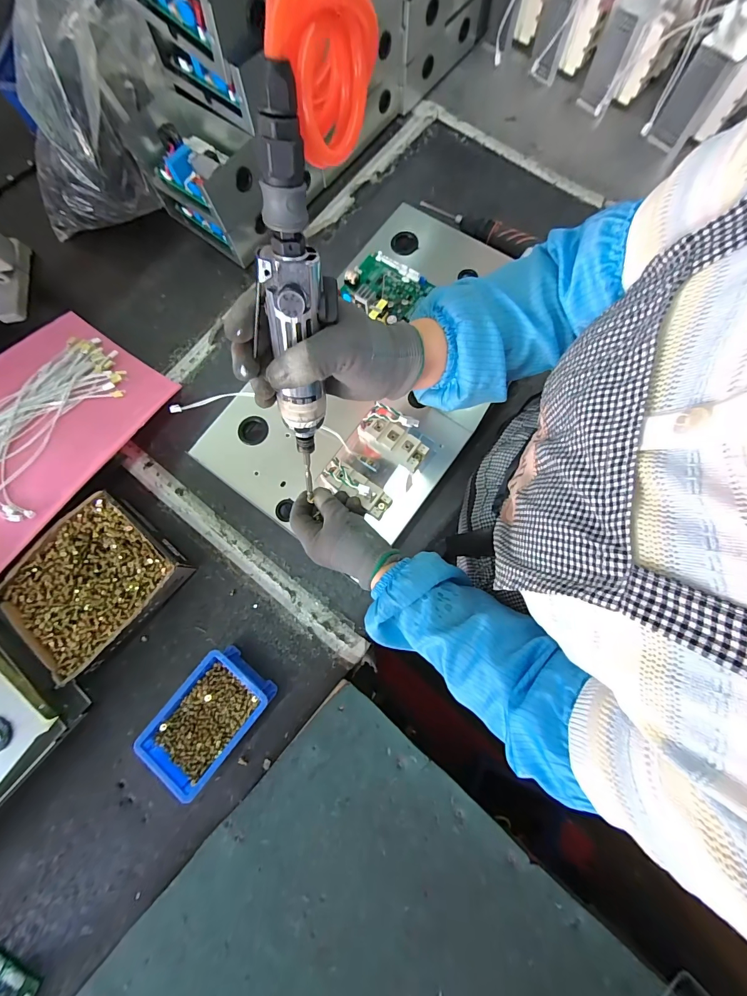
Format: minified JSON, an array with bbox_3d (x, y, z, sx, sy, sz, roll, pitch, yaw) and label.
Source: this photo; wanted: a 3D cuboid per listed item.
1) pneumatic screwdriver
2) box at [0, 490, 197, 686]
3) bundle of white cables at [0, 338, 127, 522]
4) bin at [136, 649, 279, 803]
[{"bbox_3d":[-0.054,-0.111,0.282,0.037,0.282,0.034,14,53,5],"label":"pneumatic screwdriver"},{"bbox_3d":[-0.388,0.117,0.513,0.180,0.052,0.203,39,84,8],"label":"box"},{"bbox_3d":[-0.534,-0.099,0.550,0.218,0.038,0.366,31,83,7],"label":"bundle of white cables"},{"bbox_3d":[-0.211,0.282,0.474,0.099,0.056,0.146,39,84,8],"label":"bin"}]

